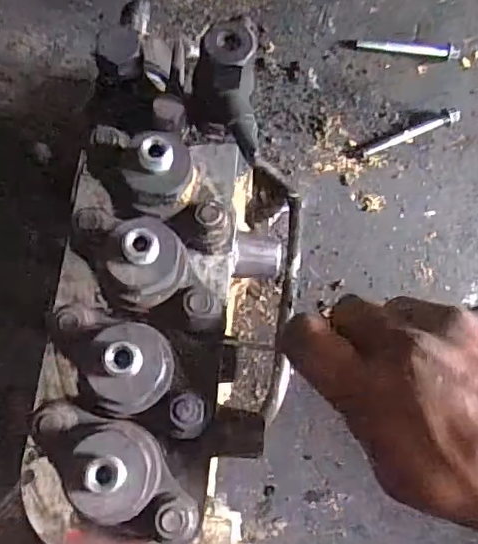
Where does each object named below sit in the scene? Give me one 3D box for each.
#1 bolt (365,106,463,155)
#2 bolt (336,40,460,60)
[{"bbox_3d":[0.156,-0.125,0.511,0.093,0.015,0.014,-23,85,-5],"label":"bolt"},{"bbox_3d":[0.145,-0.204,0.520,0.107,0.011,0.012,7,83,-2],"label":"bolt"}]

